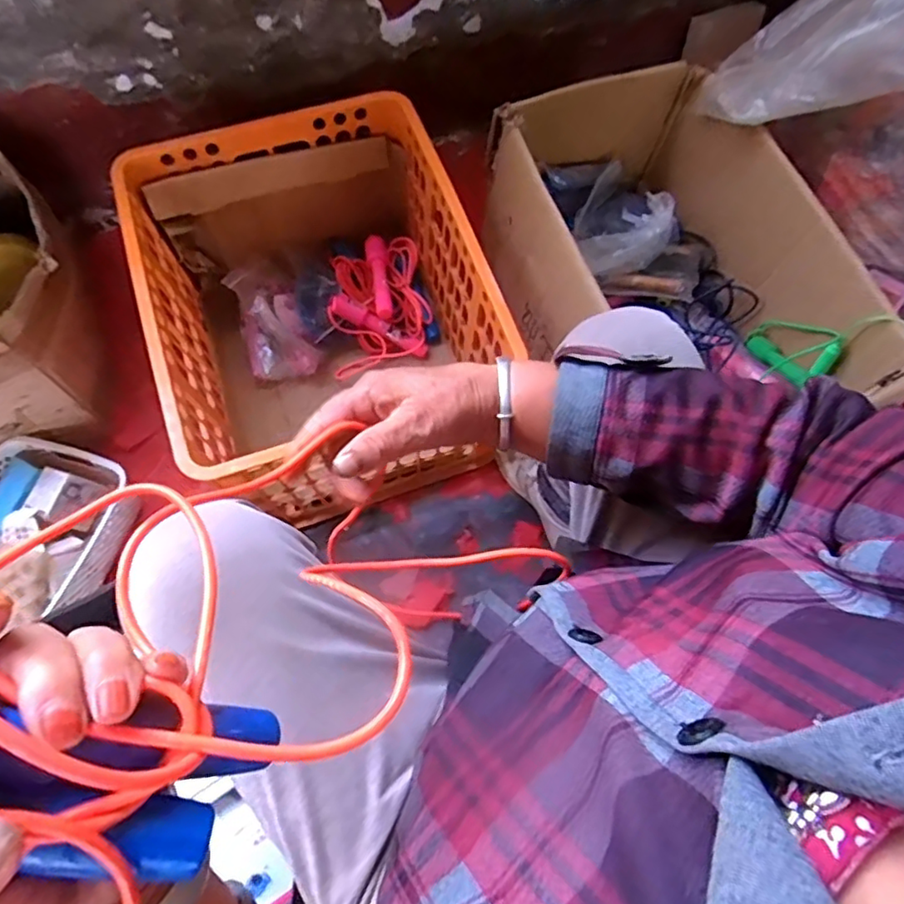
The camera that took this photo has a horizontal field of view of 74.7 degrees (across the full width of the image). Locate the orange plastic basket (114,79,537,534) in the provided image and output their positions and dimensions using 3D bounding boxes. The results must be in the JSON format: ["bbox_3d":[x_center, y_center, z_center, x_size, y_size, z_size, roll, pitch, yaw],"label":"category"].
[{"bbox_3d":[-0.176,-0.187,0.842,0.394,0.283,0.467,-18,71,-9],"label":"orange plastic basket"}]

